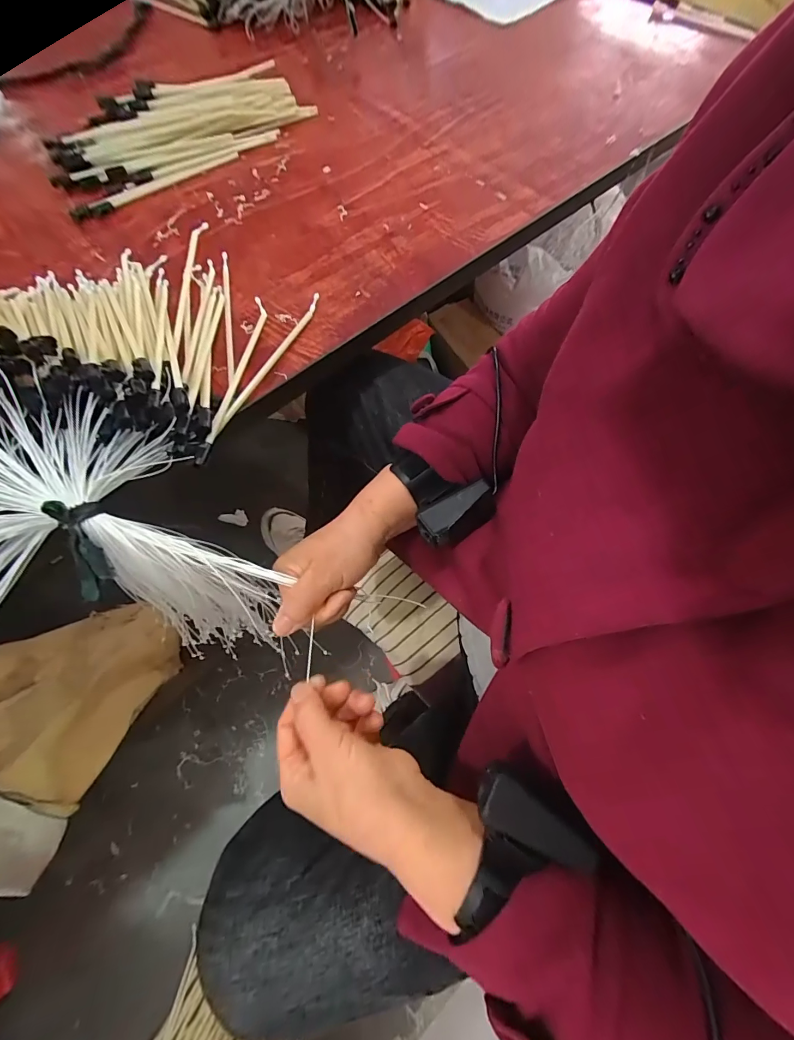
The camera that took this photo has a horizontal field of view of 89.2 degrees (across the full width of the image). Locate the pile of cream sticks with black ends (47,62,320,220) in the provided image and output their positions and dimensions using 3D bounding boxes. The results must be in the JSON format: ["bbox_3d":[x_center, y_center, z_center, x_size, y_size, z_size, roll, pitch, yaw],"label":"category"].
[{"bbox_3d":[-0.296,-0.532,0.537,0.359,0.037,0.167,-40,73,-16],"label":"pile of cream sticks with black ends"}]

